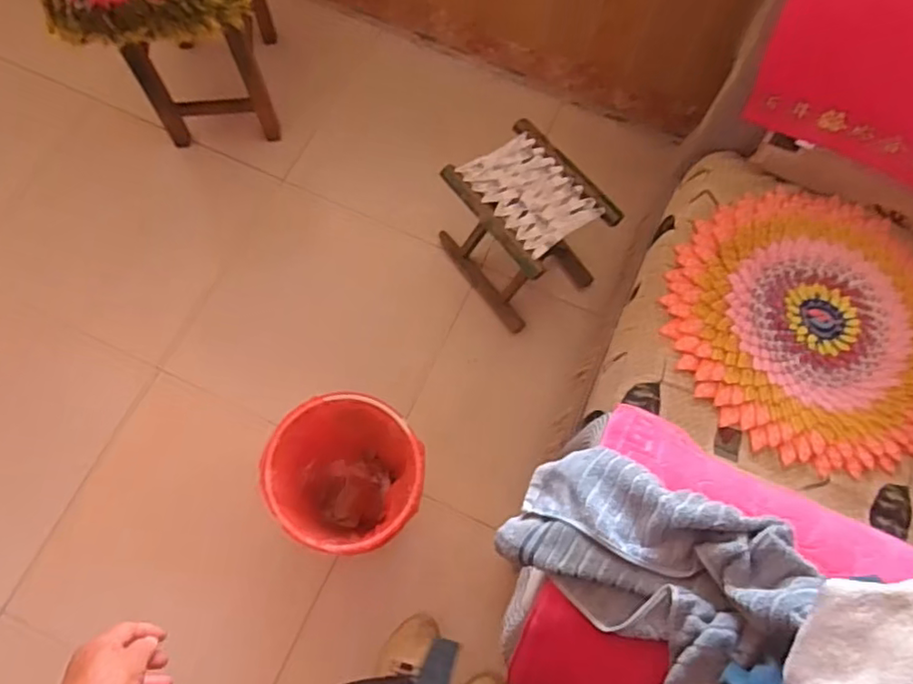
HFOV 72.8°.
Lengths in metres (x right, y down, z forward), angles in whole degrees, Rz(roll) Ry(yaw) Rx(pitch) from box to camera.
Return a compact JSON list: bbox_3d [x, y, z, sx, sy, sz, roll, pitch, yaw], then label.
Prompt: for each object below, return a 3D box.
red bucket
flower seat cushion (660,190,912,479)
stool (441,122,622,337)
[{"bbox_3d":[-0.179,0.227,1.062,0.240,0.241,0.231,1,70,-2],"label":"red bucket"},{"bbox_3d":[0.514,-0.029,0.882,0.397,0.022,0.405,1,70,-2],"label":"flower seat cushion"},{"bbox_3d":[0.124,-0.215,1.241,0.240,0.302,0.275,-39,79,-11],"label":"stool"}]

